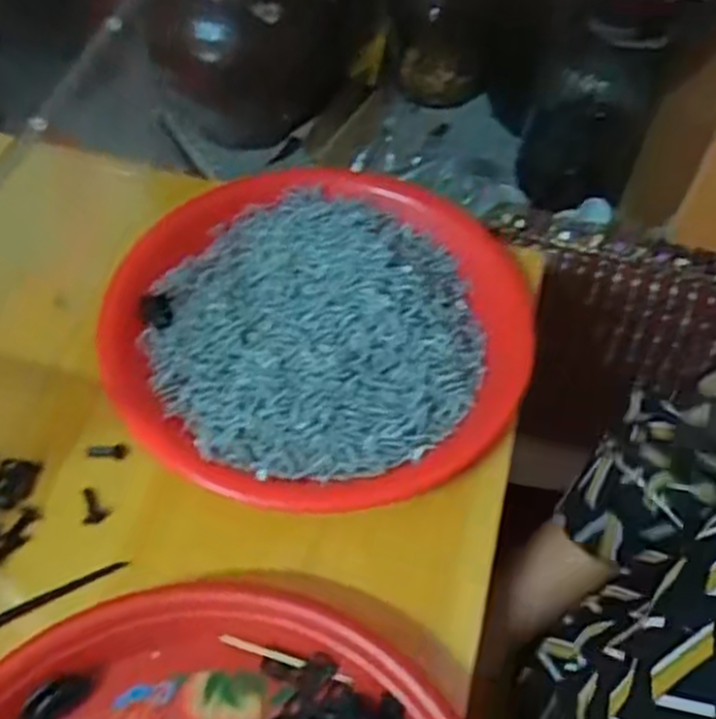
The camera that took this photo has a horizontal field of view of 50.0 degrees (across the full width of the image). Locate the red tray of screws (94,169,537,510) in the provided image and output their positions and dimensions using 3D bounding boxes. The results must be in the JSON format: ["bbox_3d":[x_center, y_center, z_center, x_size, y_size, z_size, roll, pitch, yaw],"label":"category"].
[{"bbox_3d":[-0.020,-0.022,0.420,0.220,0.027,0.219,7,55,4],"label":"red tray of screws"}]

